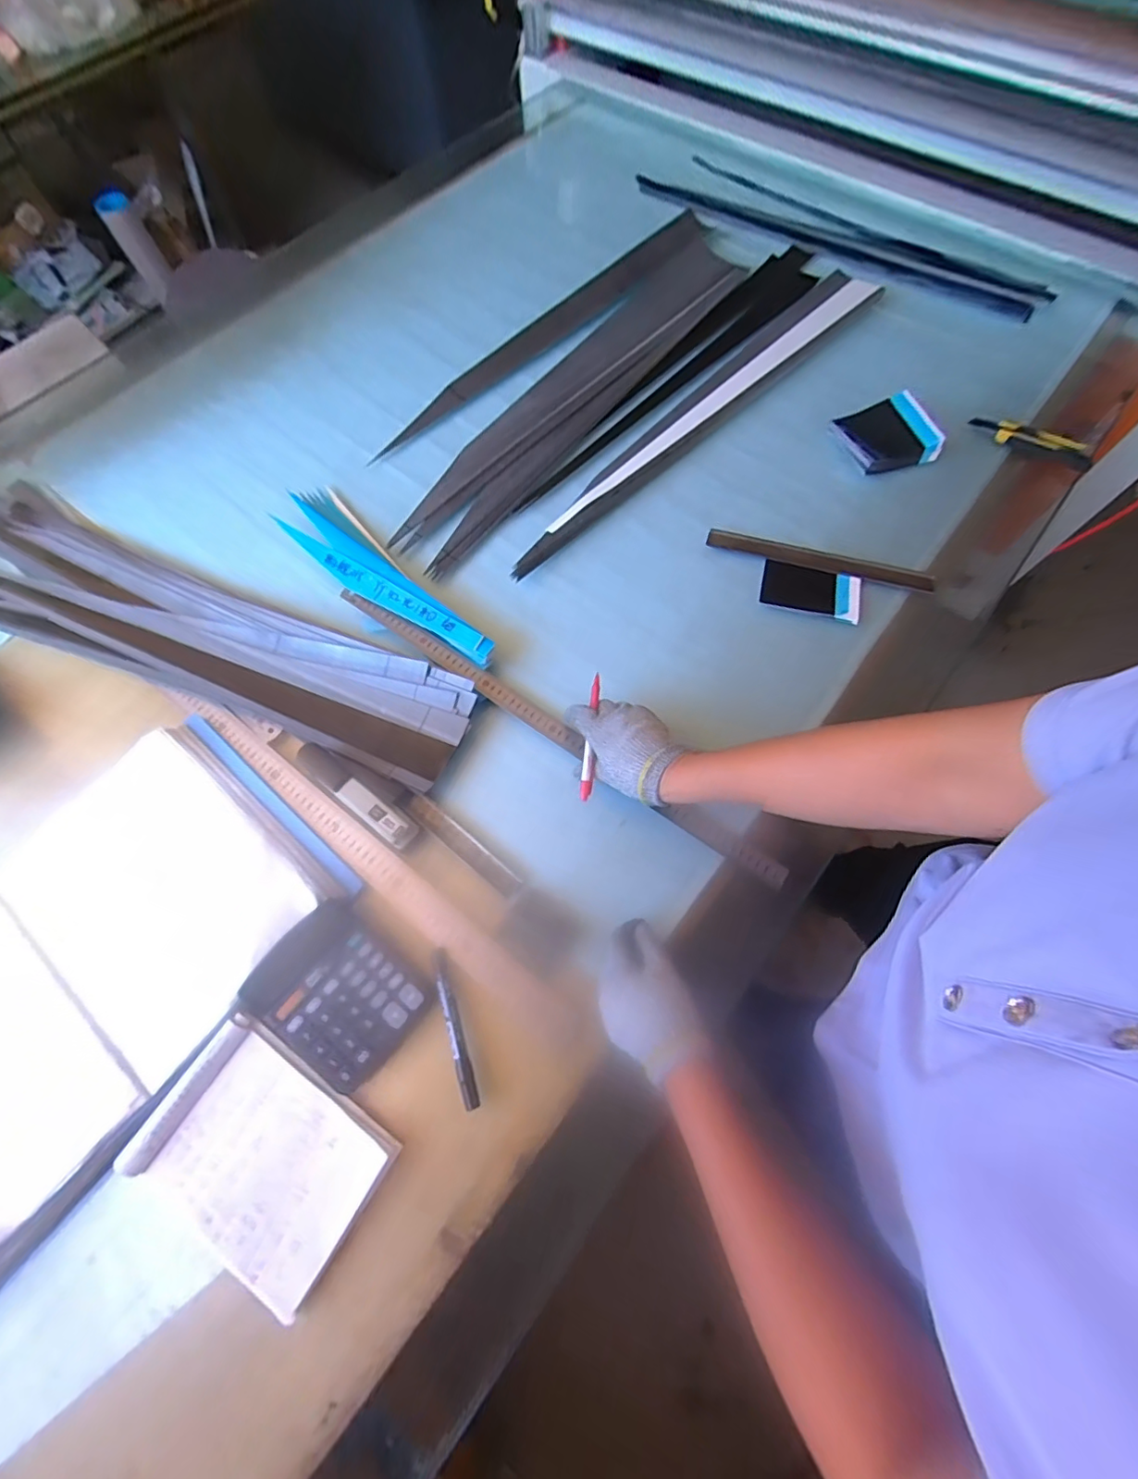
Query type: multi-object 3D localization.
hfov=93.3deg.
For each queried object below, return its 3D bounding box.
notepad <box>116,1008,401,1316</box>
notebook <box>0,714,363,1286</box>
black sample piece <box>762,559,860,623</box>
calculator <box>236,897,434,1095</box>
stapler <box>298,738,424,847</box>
[{"bbox_3d":[-0.267,0.360,0.465,0.194,0.022,0.140,32,71,14],"label":"notepad"},{"bbox_3d":[-0.486,0.219,0.522,0.322,0.030,0.462,38,72,16],"label":"notebook"},{"bbox_3d":[0.312,-0.192,0.690,0.123,0.012,0.070,13,67,7],"label":"black sample piece"},{"bbox_3d":[-0.220,0.240,0.506,0.143,0.031,0.119,35,72,15],"label":"calculator"},{"bbox_3d":[-0.227,0.059,0.573,0.152,0.052,0.032,34,71,15],"label":"stapler"}]

